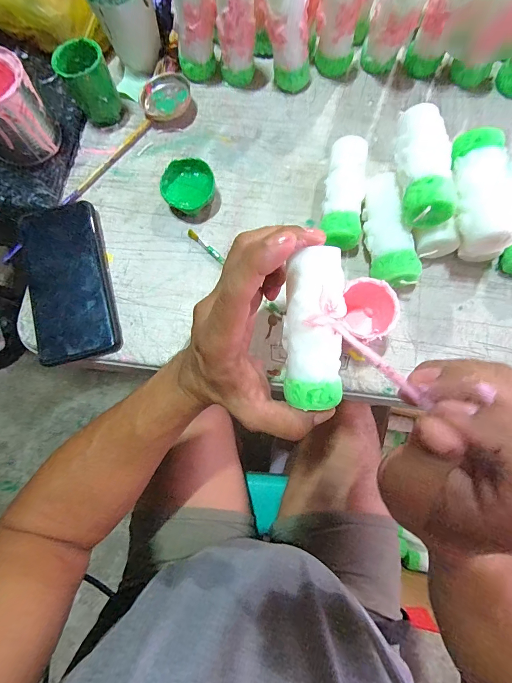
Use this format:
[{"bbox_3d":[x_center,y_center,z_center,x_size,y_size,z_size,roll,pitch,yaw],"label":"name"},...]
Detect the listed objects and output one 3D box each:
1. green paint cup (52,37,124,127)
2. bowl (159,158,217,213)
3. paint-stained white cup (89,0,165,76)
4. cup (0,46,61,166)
[{"bbox_3d":[-0.181,-0.277,0.357,0.051,0.064,0.048,-32,78,-8],"label":"green paint cup"},{"bbox_3d":[-0.069,-0.158,0.345,0.052,0.028,0.053,-31,78,-8],"label":"bowl"},{"bbox_3d":[-0.141,-0.360,0.369,0.068,0.072,0.068,0,76,0],"label":"paint-stained white cup"},{"bbox_3d":[-0.250,-0.233,0.334,0.070,0.077,0.073,-40,79,-10],"label":"cup"}]

